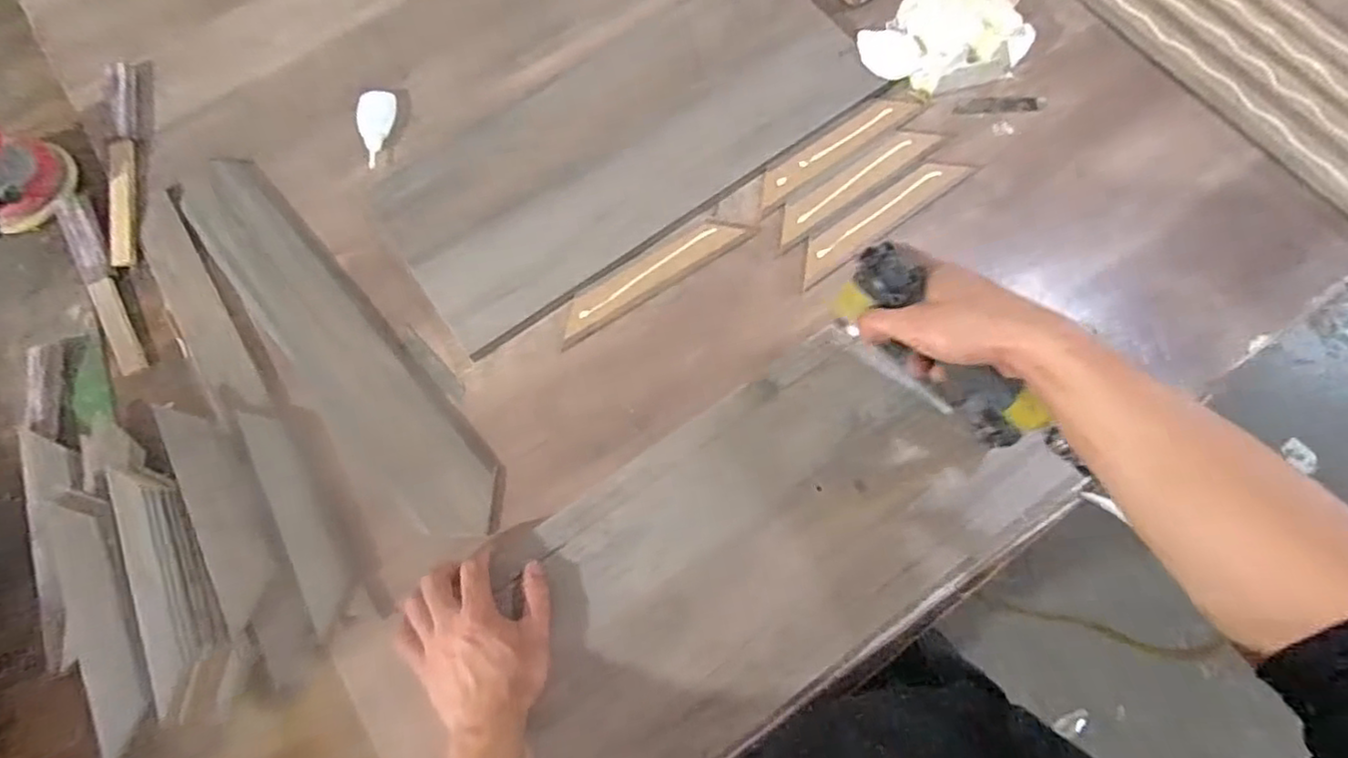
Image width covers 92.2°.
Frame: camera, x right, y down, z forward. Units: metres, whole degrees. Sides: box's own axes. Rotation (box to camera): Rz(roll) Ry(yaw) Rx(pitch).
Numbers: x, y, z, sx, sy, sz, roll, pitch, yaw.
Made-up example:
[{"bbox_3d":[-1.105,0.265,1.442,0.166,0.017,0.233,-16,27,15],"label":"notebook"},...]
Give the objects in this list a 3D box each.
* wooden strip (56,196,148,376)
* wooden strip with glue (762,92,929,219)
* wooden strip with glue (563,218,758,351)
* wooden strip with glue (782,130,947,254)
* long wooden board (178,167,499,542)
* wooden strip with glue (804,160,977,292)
[{"bbox_3d":[-0.595,-0.100,0.676,0.029,0.014,0.222,-29,74,-8],"label":"wooden strip"},{"bbox_3d":[0.177,-0.251,0.697,0.216,0.011,0.039,-35,75,-9],"label":"wooden strip with glue"},{"bbox_3d":[-0.022,-0.108,0.664,0.217,0.008,0.042,-33,75,-9],"label":"wooden strip with glue"},{"bbox_3d":[0.189,-0.208,0.684,0.205,0.006,0.038,-35,75,-9],"label":"wooden strip with glue"},{"bbox_3d":[-0.344,-0.041,0.663,0.094,0.018,0.503,-41,76,-11],"label":"long wooden board"},{"bbox_3d":[0.211,-0.169,0.673,0.211,0.012,0.042,-36,75,-9],"label":"wooden strip with glue"}]

